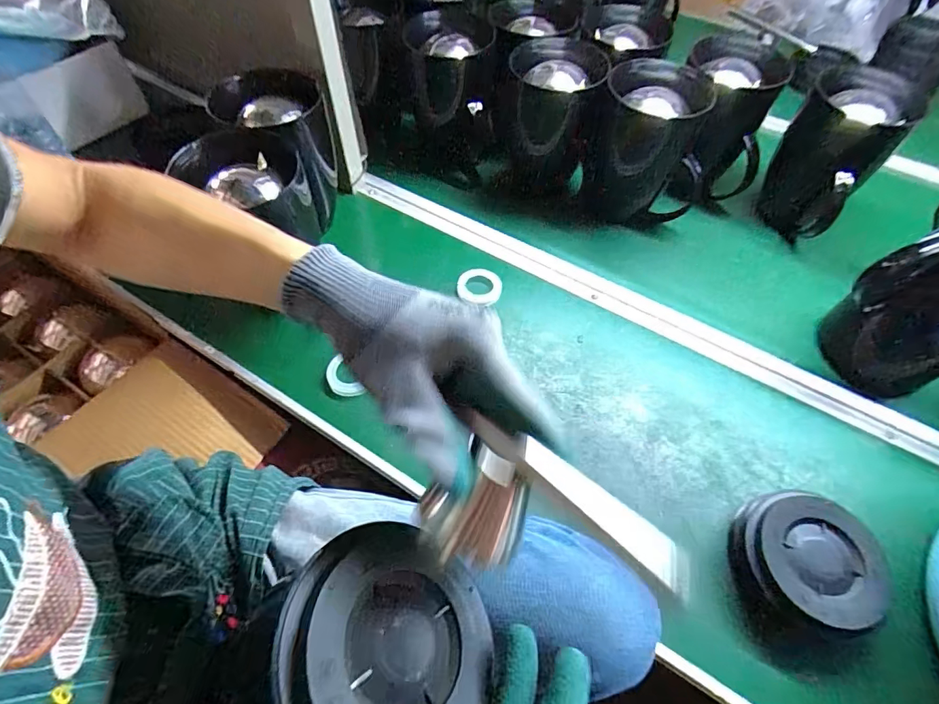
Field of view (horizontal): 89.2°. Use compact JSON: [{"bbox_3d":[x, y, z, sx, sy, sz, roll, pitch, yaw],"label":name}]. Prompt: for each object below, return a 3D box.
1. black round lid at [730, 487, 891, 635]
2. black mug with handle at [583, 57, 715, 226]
[{"bbox_3d":[0.308,0.197,0.443,0.120,0.048,0.118,1,56,-2],"label":"black round lid"},{"bbox_3d":[0.256,-0.300,0.687,0.161,0.183,0.138,12,57,6],"label":"black mug with handle"}]

